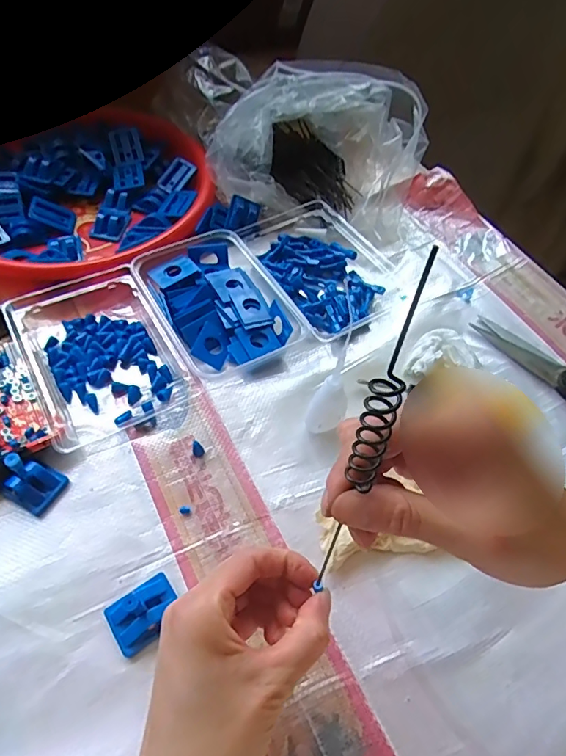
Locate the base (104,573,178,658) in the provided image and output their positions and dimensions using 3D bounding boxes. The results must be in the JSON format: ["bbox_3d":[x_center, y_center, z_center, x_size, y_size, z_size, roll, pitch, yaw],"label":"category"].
[{"bbox_3d":[-0.091,0.154,0.318,0.043,0.016,0.036,-26,60,-20],"label":"base"}]

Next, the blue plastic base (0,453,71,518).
[{"bbox_3d":[-0.189,0.076,0.358,0.043,0.023,0.032,24,57,13],"label":"blue plastic base"}]

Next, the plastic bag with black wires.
[{"bbox_3d":[0.046,-0.267,0.555,0.198,0.117,0.160,24,57,13],"label":"plastic bag with black wires"}]

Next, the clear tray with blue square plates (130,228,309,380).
[{"bbox_3d":[-0.064,-0.072,0.461,0.109,0.037,0.153,-28,61,-21],"label":"clear tray with blue square plates"}]

